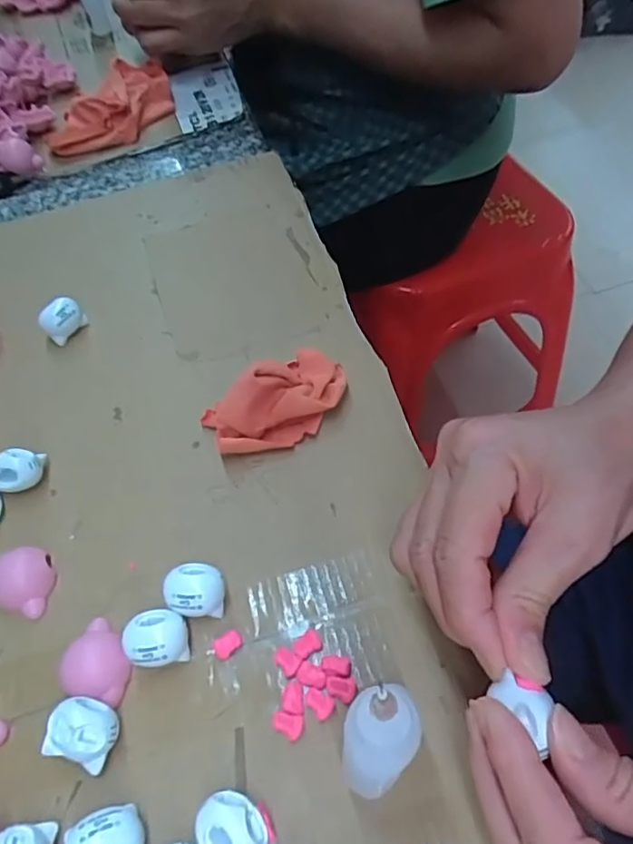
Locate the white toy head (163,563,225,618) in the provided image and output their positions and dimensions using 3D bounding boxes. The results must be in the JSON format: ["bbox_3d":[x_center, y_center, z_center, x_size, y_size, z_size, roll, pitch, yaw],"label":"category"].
[{"bbox_3d":[-0.052,0.074,0.255,0.024,0.019,0.023,-3,55,4],"label":"white toy head"}]

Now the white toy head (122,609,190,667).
[{"bbox_3d":[-0.066,0.090,0.245,0.024,0.018,0.024,-8,52,-13],"label":"white toy head"}]

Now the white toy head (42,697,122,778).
[{"bbox_3d":[-0.089,0.119,0.227,0.025,0.023,0.022,14,58,15],"label":"white toy head"}]

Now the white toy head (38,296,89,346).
[{"bbox_3d":[-0.152,-0.061,0.354,0.016,0.021,0.024,27,62,22],"label":"white toy head"}]

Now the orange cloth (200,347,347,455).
[{"bbox_3d":[-0.019,-0.012,0.301,0.074,0.034,0.038,-28,57,-14],"label":"orange cloth"}]

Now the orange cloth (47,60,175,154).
[{"bbox_3d":[-0.175,-0.266,0.499,0.107,0.039,0.055,-17,55,-9],"label":"orange cloth"}]

